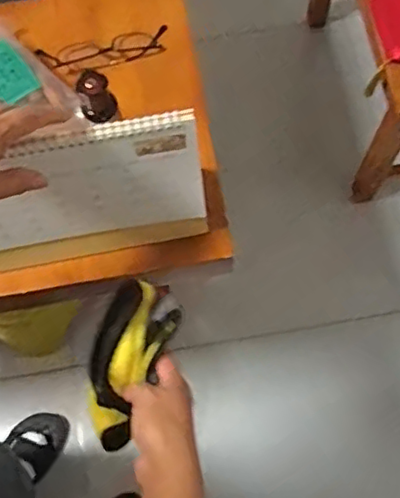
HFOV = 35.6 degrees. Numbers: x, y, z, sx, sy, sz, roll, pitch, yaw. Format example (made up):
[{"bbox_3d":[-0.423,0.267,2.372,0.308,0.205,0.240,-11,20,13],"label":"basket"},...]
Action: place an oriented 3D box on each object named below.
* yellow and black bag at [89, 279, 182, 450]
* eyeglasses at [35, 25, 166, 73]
[{"bbox_3d":[-0.068,0.106,0.594,0.072,0.028,0.157,12,70,6],"label":"yellow and black bag"},{"bbox_3d":[-0.123,-0.247,0.787,0.165,0.018,0.046,-10,72,-1],"label":"eyeglasses"}]

